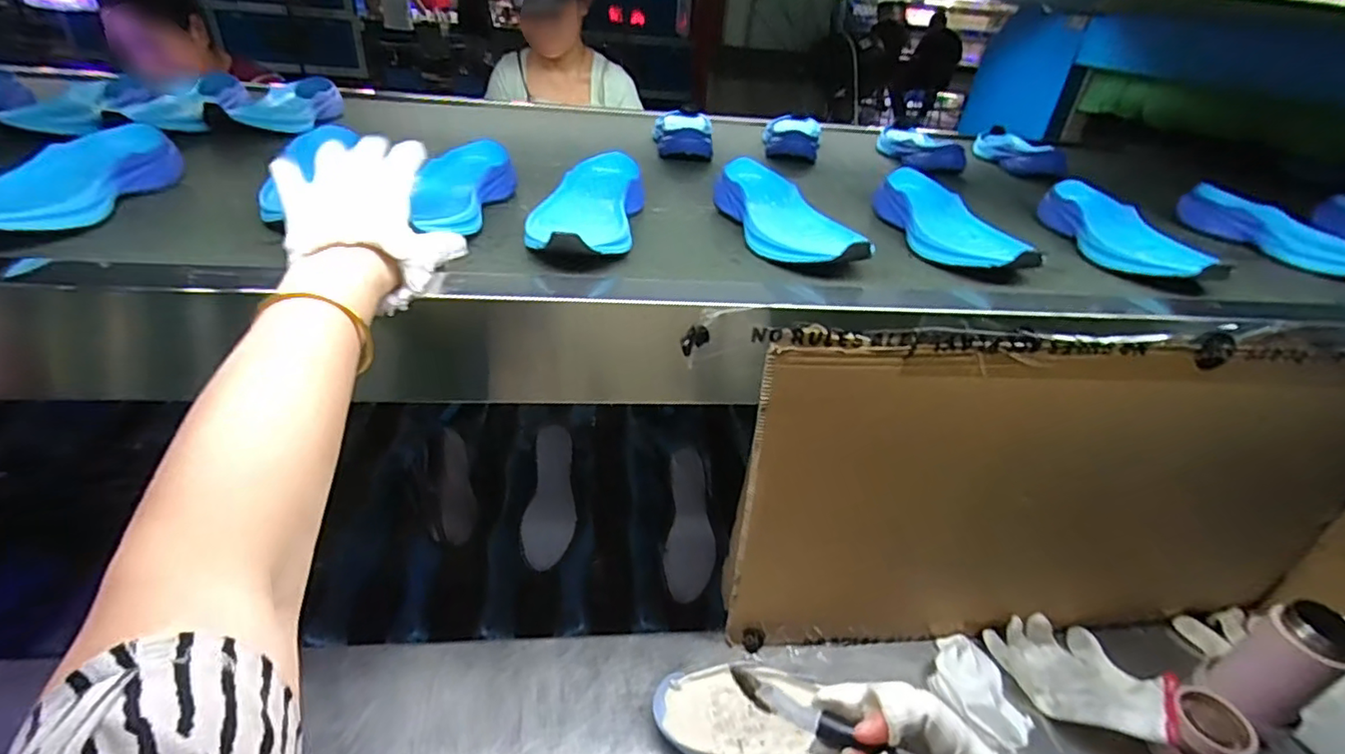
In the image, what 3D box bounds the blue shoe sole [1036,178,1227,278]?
[{"bbox_3d":[0.473,-0.152,0.635,0.086,0.047,0.215,1,32,-5],"label":"blue shoe sole"}]

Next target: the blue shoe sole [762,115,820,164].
[{"bbox_3d":[0.188,-0.388,0.954,0.091,0.037,0.224,10,33,9],"label":"blue shoe sole"}]

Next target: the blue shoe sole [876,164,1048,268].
[{"bbox_3d":[0.281,-0.156,0.610,0.085,0.048,0.222,0,33,-7],"label":"blue shoe sole"}]

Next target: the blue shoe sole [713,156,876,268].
[{"bbox_3d":[0.109,-0.158,0.582,0.091,0.048,0.222,-6,34,-16],"label":"blue shoe sole"}]

